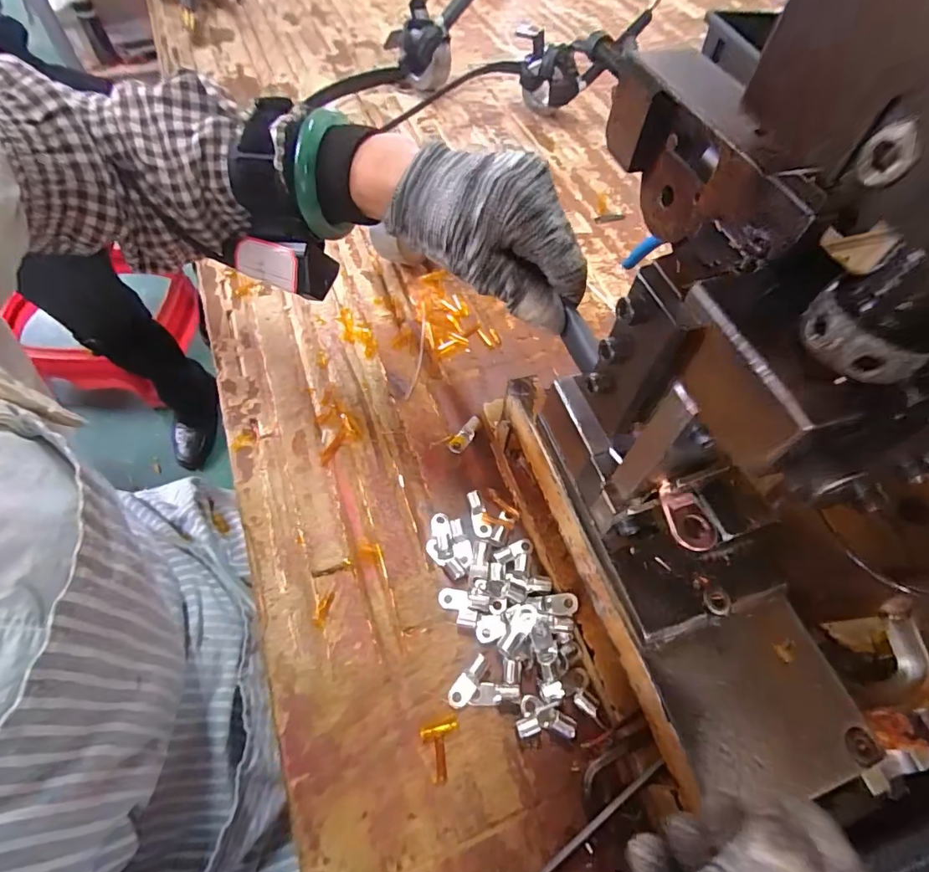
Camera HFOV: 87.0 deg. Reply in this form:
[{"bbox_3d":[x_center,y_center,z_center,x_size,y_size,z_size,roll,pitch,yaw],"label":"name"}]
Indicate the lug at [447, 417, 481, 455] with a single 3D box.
[{"bbox_3d":[0.001,-0.002,0.377,0.014,0.011,0.033,37,64,17],"label":"lug"}]

